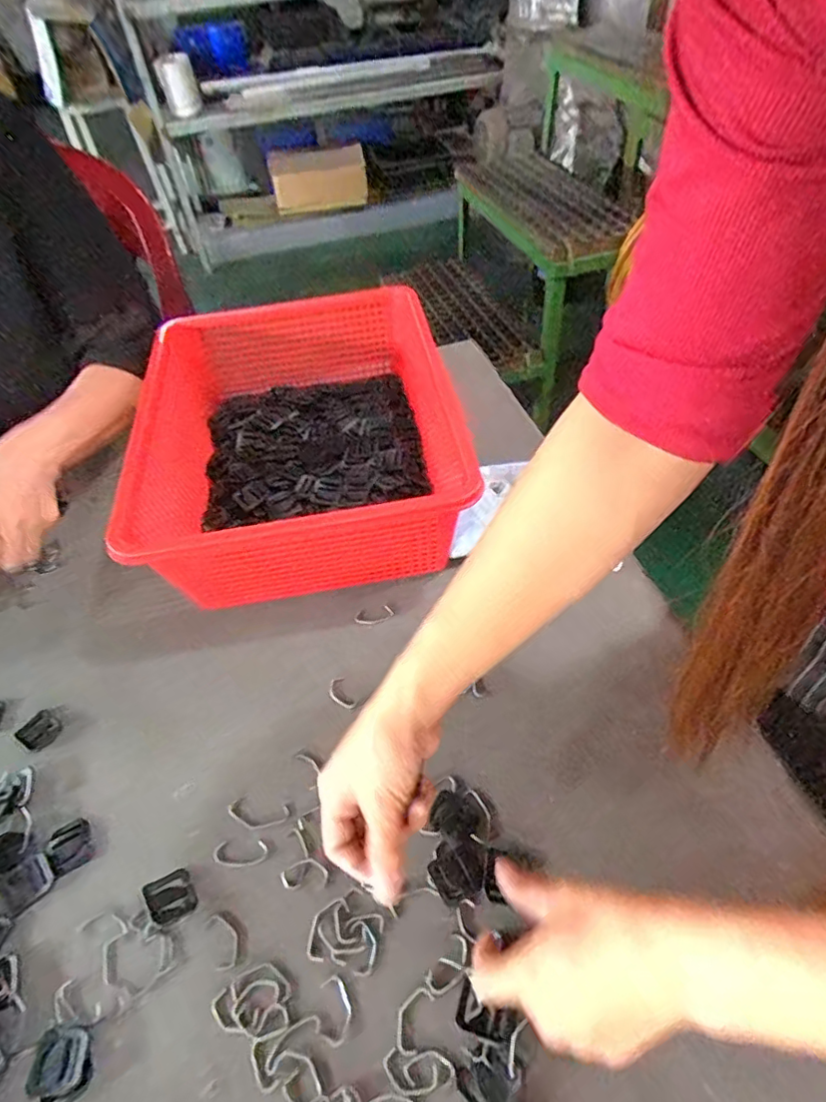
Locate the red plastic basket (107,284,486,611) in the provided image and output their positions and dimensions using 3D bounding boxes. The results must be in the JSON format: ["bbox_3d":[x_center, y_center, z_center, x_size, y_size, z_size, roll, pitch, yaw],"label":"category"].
[{"bbox_3d":[-0.120,-0.122,0.630,0.295,0.128,0.372,-10,50,-3],"label":"red plastic basket"}]

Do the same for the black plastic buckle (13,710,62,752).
[{"bbox_3d":[-0.317,0.152,0.496,0.036,0.006,0.030,27,57,25],"label":"black plastic buckle"}]

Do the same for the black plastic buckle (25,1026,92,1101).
[{"bbox_3d":[-0.212,0.308,0.349,0.036,0.007,0.039,-14,50,-7],"label":"black plastic buckle"}]

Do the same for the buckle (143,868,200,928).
[{"bbox_3d":[-0.167,0.238,0.405,0.030,0.007,0.033,-27,53,-17],"label":"buckle"}]

